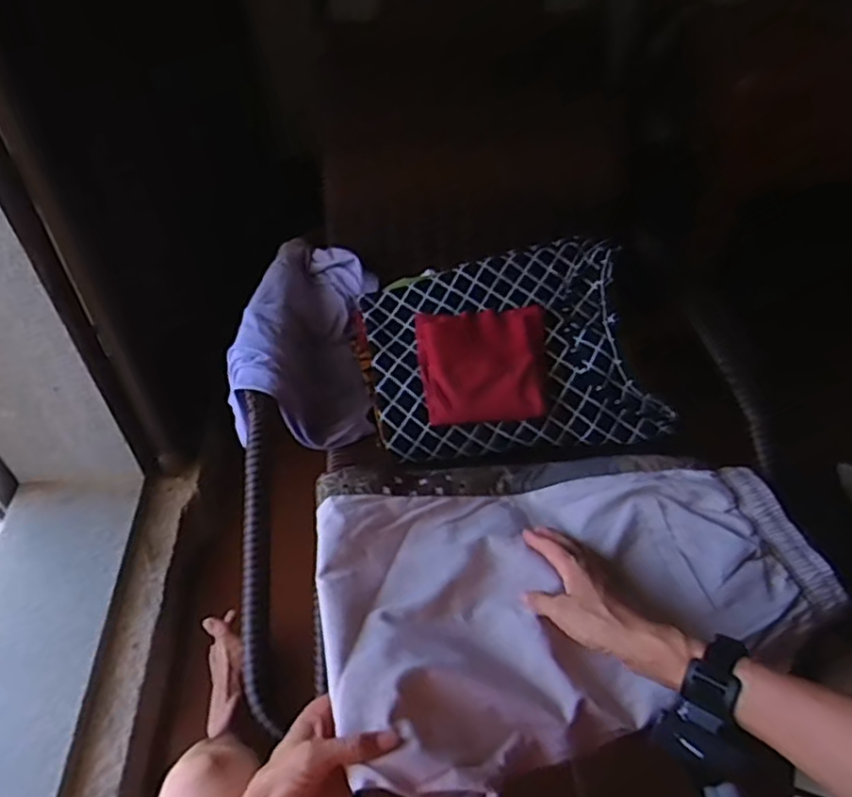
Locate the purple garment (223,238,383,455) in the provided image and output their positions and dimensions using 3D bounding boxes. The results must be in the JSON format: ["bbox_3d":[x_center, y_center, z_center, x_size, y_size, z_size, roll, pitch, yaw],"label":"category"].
[{"bbox_3d":[-0.152,-0.087,0.892,0.159,0.105,0.329,0,46,-1],"label":"purple garment"}]

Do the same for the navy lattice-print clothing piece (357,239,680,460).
[{"bbox_3d":[0.097,-0.054,0.810,0.328,0.049,0.265,-11,70,-2],"label":"navy lattice-print clothing piece"}]

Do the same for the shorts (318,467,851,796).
[{"bbox_3d":[0.137,0.182,0.609,0.446,0.067,0.272,-7,47,-8],"label":"shorts"}]

